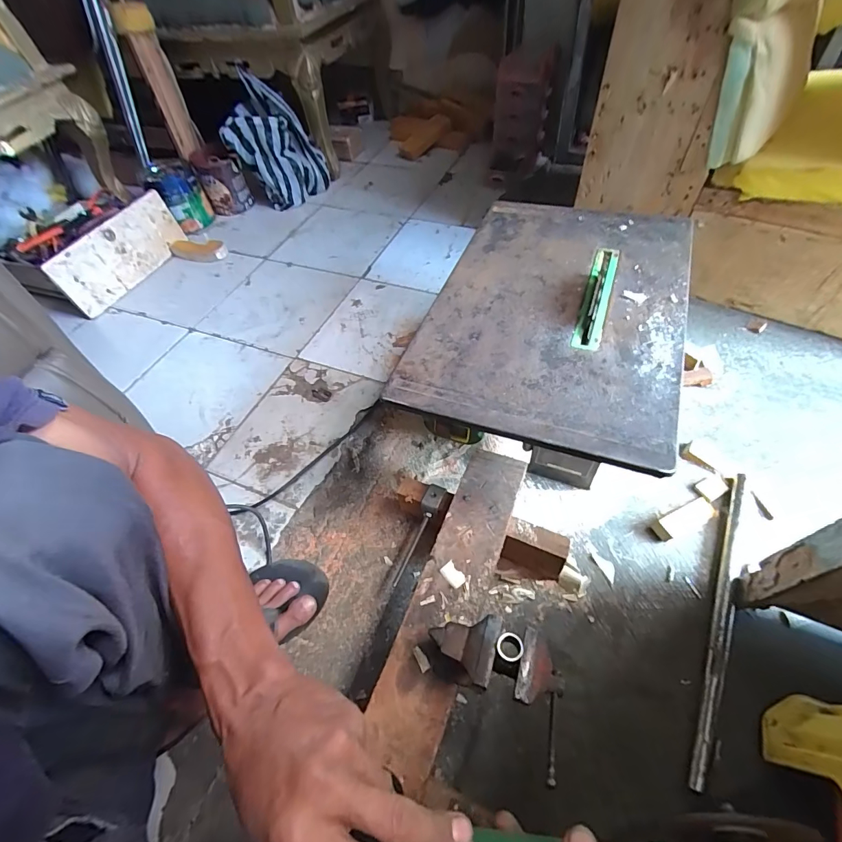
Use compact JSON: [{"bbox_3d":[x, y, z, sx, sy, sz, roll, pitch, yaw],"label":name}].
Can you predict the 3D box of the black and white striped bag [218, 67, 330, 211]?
[{"bbox_3d":[-0.416,-0.780,1.190,0.237,0.294,0.137,-2,54,3],"label":"black and white striped bag"}]

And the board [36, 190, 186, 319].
[{"bbox_3d":[-0.749,-0.423,1.039,0.023,0.146,0.328,17,61,29],"label":"board"}]

